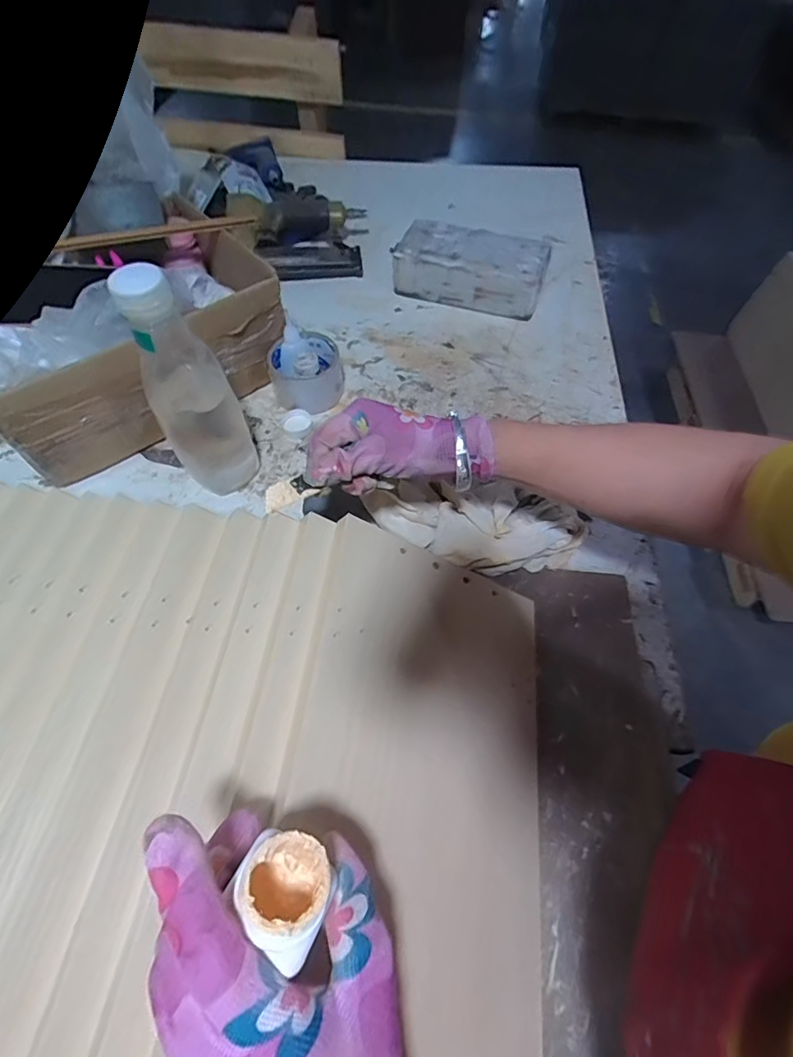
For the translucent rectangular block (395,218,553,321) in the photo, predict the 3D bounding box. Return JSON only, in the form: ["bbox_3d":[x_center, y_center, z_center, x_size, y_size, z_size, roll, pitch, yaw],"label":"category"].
[{"bbox_3d":[0.104,-0.364,0.678,0.209,0.073,0.082,17,59,11],"label":"translucent rectangular block"}]

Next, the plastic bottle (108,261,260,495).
[{"bbox_3d":[-0.183,-0.120,0.434,0.069,0.218,0.058,-18,59,-11],"label":"plastic bottle"}]

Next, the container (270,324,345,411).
[{"bbox_3d":[-0.109,-0.190,0.580,0.085,0.063,0.088,-14,58,-9],"label":"container"}]

